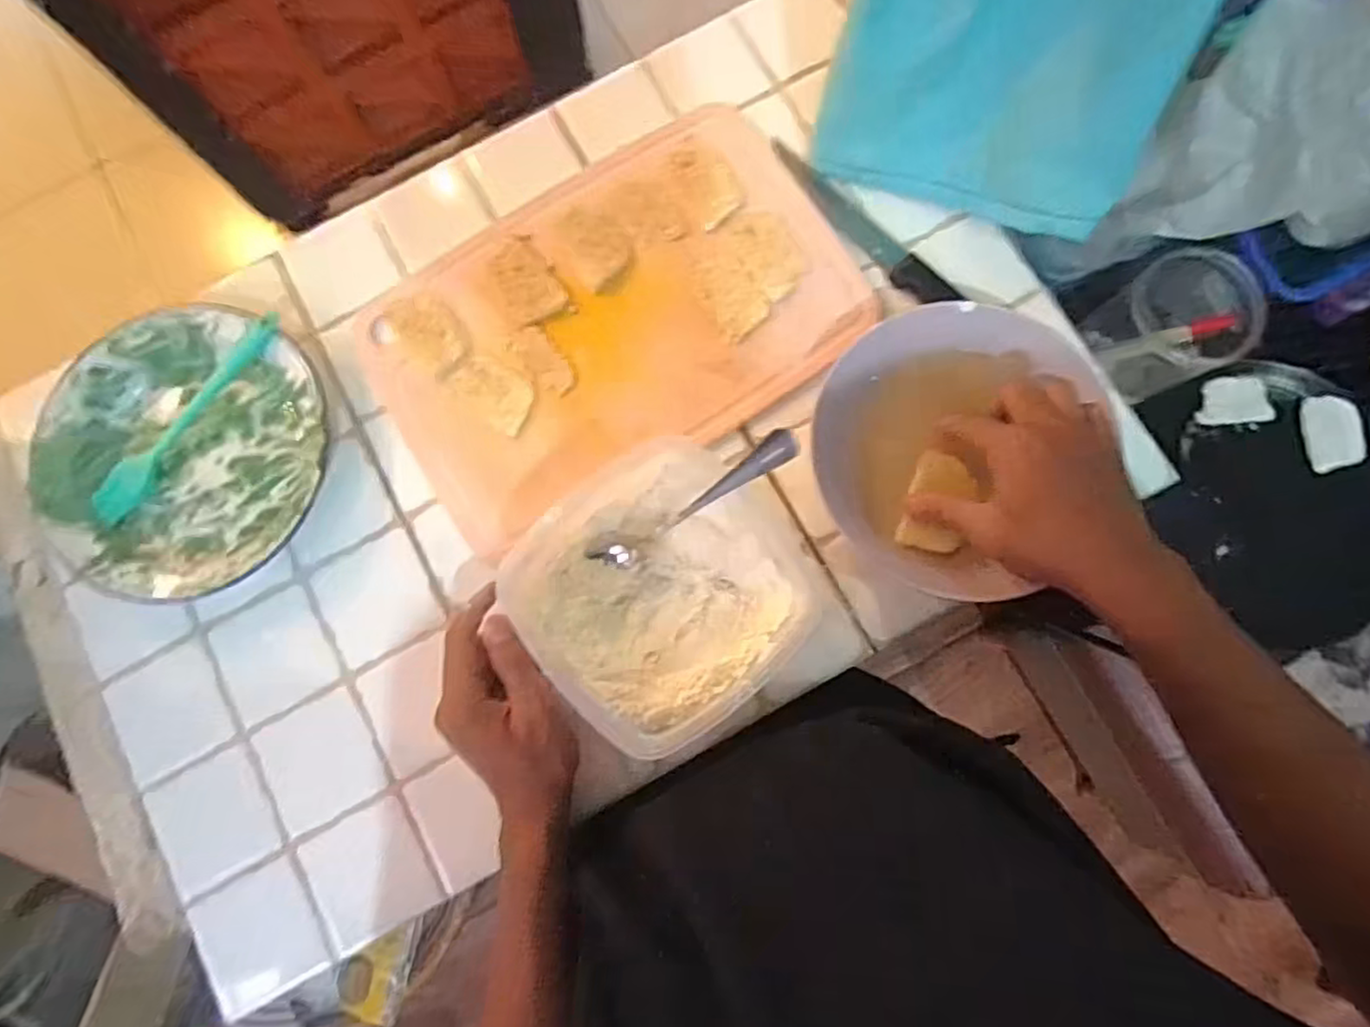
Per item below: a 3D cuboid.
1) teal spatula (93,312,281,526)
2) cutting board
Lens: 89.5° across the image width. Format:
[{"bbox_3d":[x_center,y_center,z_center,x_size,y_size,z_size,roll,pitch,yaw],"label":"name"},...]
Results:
[{"bbox_3d":[-0.365,-0.074,0.503,0.027,0.030,0.188,39,85,7],"label":"teal spatula"},{"bbox_3d":[-0.052,-0.147,0.518,0.341,0.013,0.229,-34,82,-2],"label":"cutting board"}]

